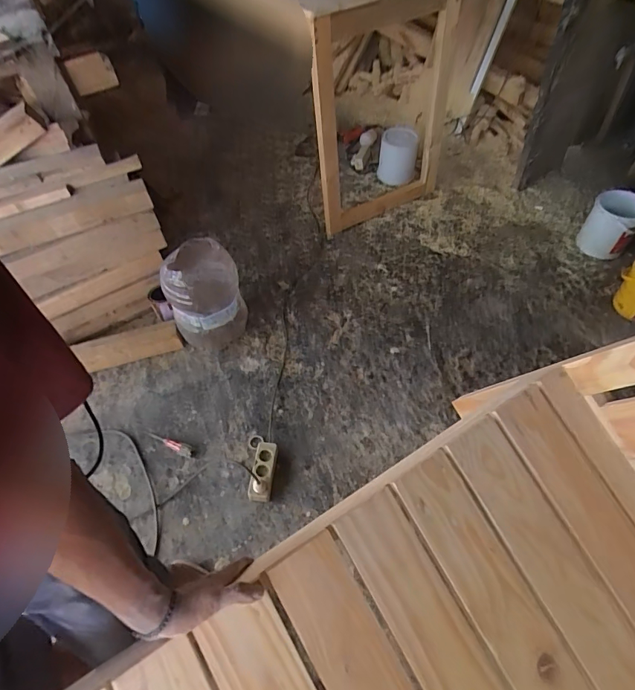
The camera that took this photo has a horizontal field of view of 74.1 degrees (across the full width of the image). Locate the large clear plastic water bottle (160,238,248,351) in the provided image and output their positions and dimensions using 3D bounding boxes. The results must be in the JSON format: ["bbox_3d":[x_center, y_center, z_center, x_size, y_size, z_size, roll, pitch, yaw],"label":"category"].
[{"bbox_3d":[-0.366,-0.158,1.400,0.216,0.341,0.205,-1,53,3],"label":"large clear plastic water bottle"}]

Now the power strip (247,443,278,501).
[{"bbox_3d":[-0.152,0.352,1.175,0.057,0.045,0.154,4,53,6],"label":"power strip"}]

